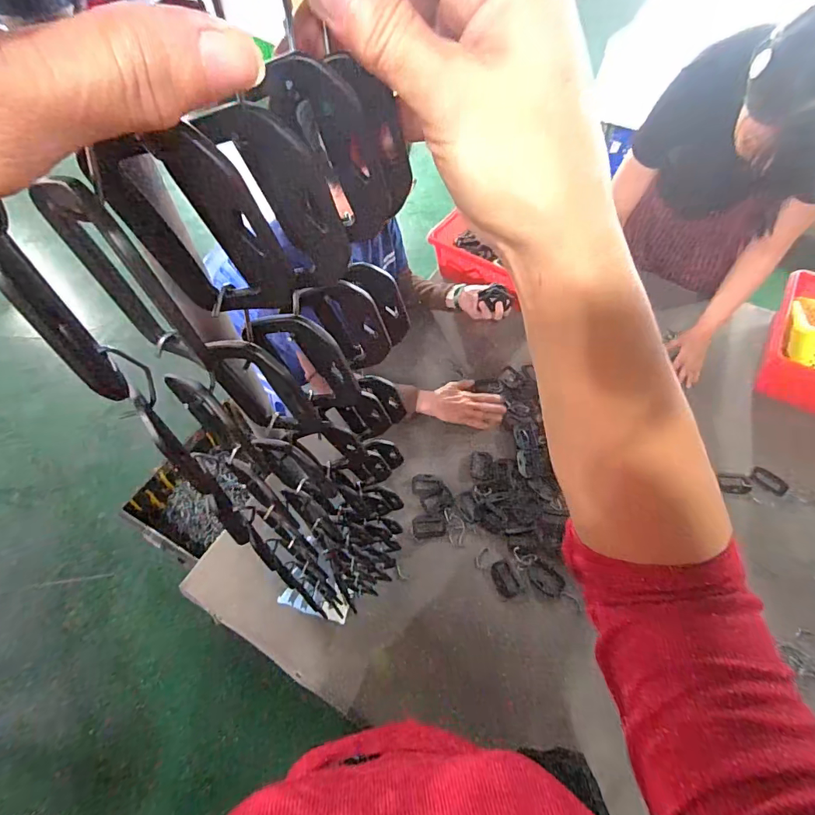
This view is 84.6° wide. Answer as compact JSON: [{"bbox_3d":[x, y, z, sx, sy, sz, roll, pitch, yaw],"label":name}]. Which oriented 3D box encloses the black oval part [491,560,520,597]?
[{"bbox_3d":[0.166,0.293,0.766,0.038,0.006,0.061,-17,57,-8],"label":"black oval part"}]

